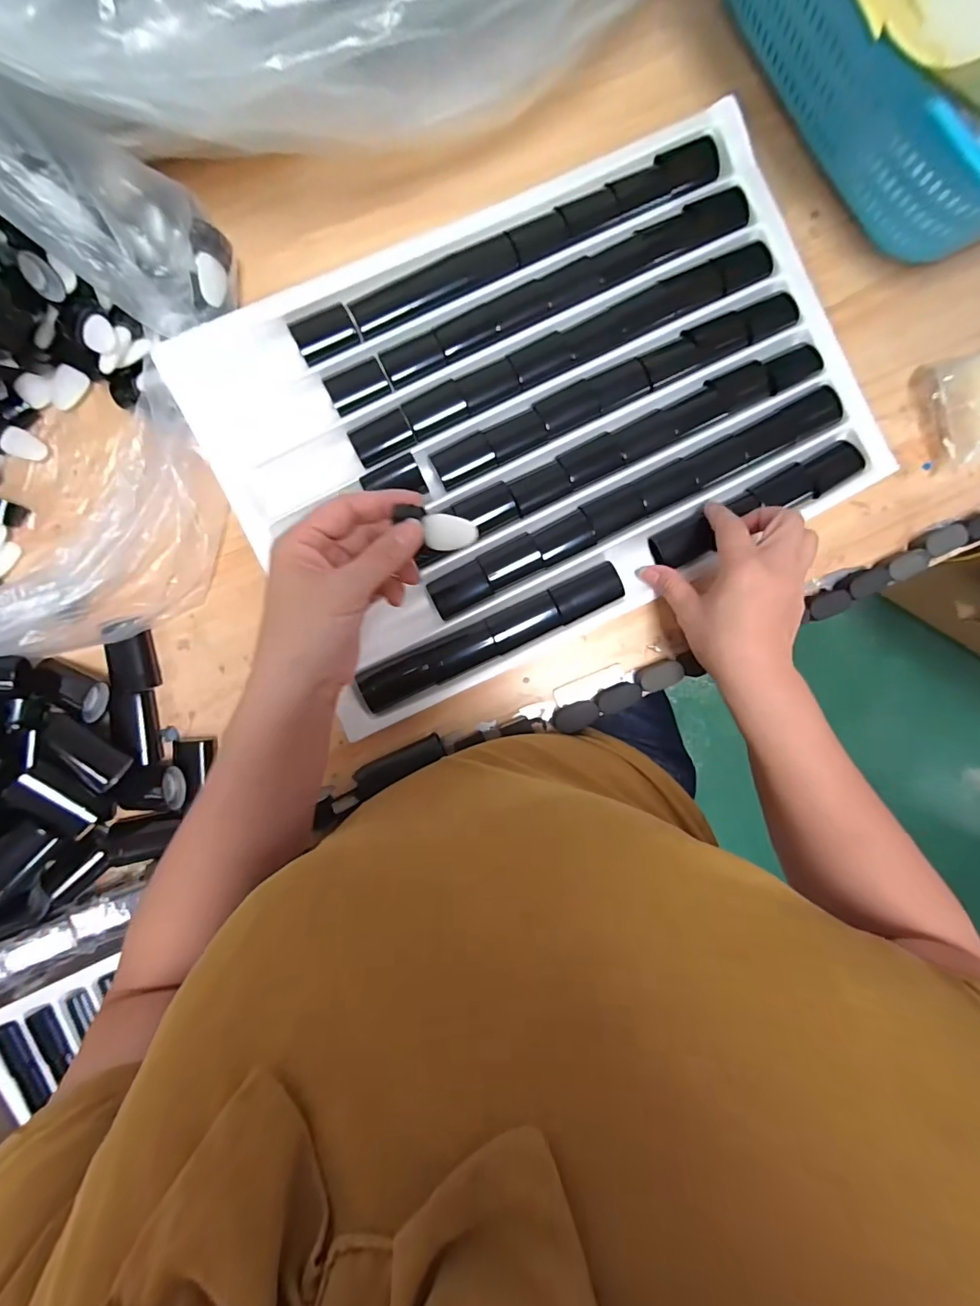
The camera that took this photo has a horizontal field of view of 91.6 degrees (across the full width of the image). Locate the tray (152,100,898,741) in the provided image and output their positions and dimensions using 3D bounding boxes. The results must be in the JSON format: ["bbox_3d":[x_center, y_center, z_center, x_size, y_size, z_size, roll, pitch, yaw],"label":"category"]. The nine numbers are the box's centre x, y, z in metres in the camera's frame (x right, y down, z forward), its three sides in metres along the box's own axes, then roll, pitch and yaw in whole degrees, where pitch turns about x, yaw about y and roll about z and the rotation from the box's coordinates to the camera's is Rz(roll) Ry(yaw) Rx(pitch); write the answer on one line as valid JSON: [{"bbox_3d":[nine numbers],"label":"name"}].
[{"bbox_3d":[0.045,-0.191,0.384,0.489,0.017,0.339,-26,93,-2],"label":"tray"}]

